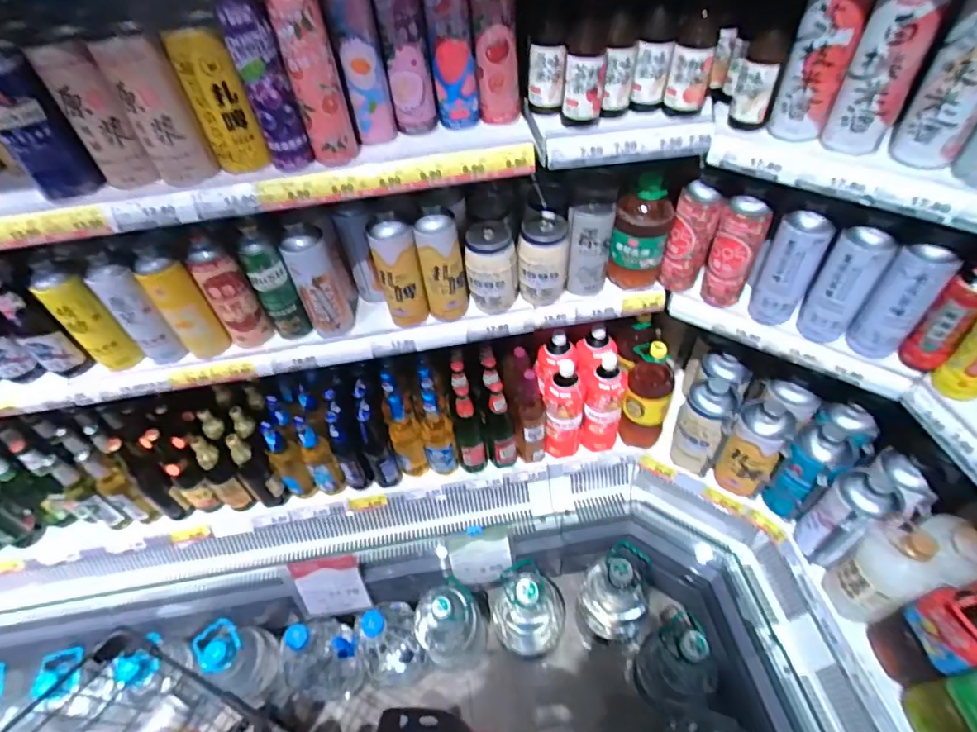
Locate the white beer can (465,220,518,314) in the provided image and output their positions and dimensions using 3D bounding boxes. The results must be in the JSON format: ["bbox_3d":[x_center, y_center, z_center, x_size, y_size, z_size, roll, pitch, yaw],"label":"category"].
[{"bbox_3d":[0.008,-0.181,1.005,0.096,0.172,0.089,-2,48,2],"label":"white beer can"}]

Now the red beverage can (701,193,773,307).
[{"bbox_3d":[0.462,-0.216,0.965,0.077,0.228,0.063,24,54,24],"label":"red beverage can"}]

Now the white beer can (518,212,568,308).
[{"bbox_3d":[0.110,-0.209,1.027,0.096,0.154,0.096,8,49,11],"label":"white beer can"}]

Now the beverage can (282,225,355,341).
[{"bbox_3d":[-0.328,-0.166,0.984,0.085,0.227,0.091,-19,50,-12],"label":"beverage can"}]

